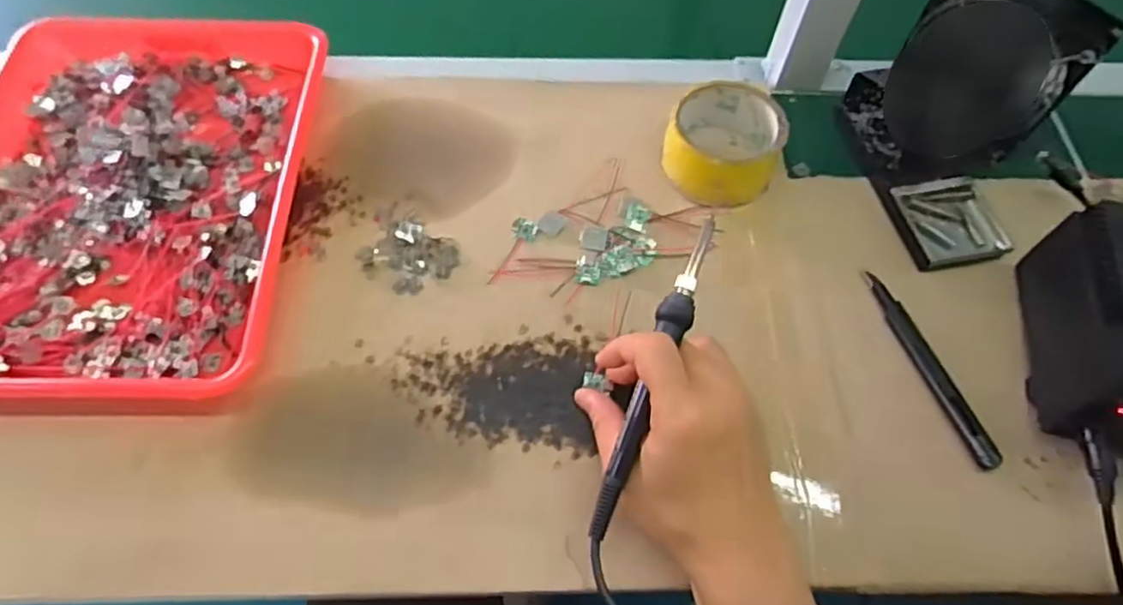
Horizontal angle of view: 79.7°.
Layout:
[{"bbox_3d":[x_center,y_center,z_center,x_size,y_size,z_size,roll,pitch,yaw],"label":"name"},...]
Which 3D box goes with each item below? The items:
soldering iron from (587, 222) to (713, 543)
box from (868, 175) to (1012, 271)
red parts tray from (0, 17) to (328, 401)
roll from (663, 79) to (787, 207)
[{"bbox_3d":[0.055,0.036,0.385,0.020,0.017,0.196,19,74,10],"label":"soldering iron"},{"bbox_3d":[0.291,-0.064,0.510,0.073,0.013,0.075,-11,62,-8],"label":"box"},{"bbox_3d":[-0.318,-0.091,0.499,0.250,0.030,0.340,-1,61,-2],"label":"red parts tray"},{"bbox_3d":[0.123,-0.119,0.515,0.084,0.046,0.090,19,62,9],"label":"roll"}]

